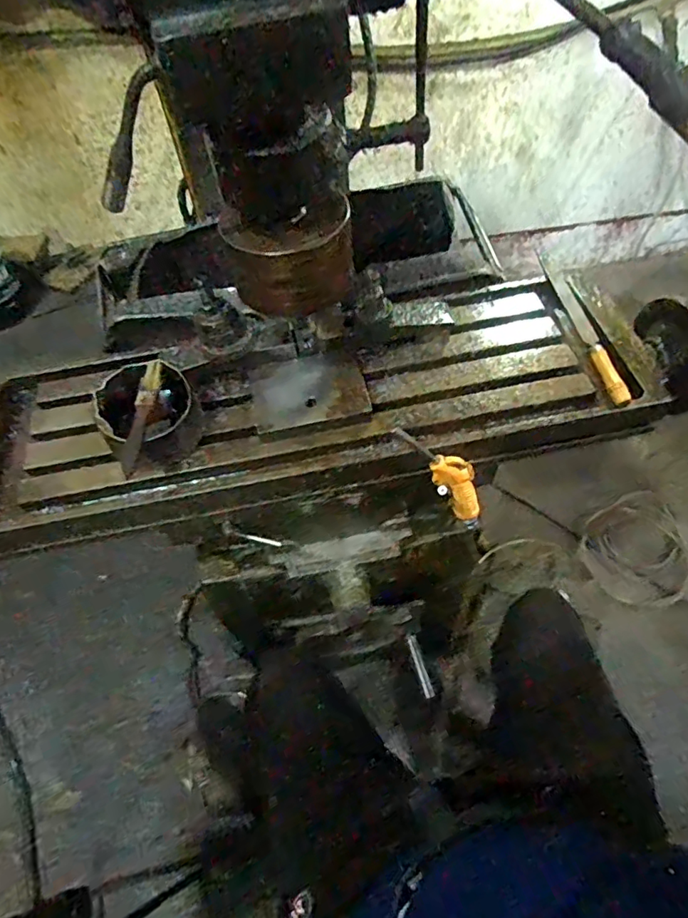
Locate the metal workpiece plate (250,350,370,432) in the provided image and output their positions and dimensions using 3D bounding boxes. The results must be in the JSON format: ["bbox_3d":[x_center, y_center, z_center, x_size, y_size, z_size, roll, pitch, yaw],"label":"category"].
[{"bbox_3d":[-0.041,-0.079,0.603,0.129,0.014,0.087,-10,56,-3],"label":"metal workpiece plate"}]

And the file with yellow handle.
[{"bbox_3d":[0.290,-0.174,0.650,0.017,0.019,0.275,-7,56,-1],"label":"file with yellow handle"}]

